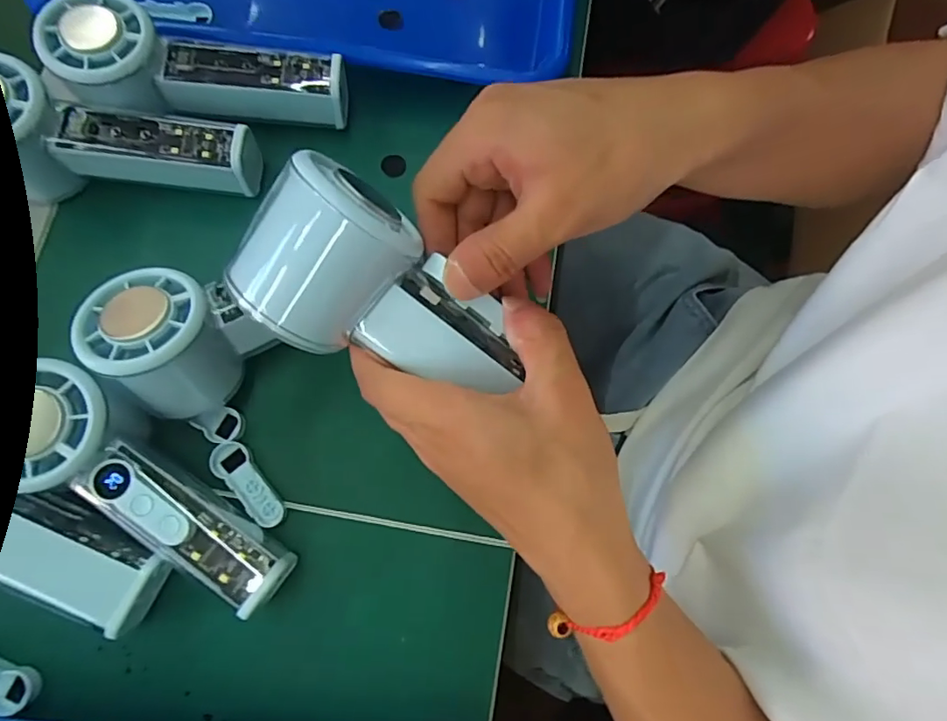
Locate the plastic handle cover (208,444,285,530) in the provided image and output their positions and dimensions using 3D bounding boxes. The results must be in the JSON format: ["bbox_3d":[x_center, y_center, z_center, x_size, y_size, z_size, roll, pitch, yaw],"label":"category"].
[{"bbox_3d":[-0.116,0.065,0.284,0.050,0.011,0.019,43,80,9],"label":"plastic handle cover"}]

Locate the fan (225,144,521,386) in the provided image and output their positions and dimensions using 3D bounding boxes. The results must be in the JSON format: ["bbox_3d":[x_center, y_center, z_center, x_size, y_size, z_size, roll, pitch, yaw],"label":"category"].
[{"bbox_3d":[-0.037,-0.027,0.224,0.111,0.056,0.059,35,101,-23],"label":"fan"}]

